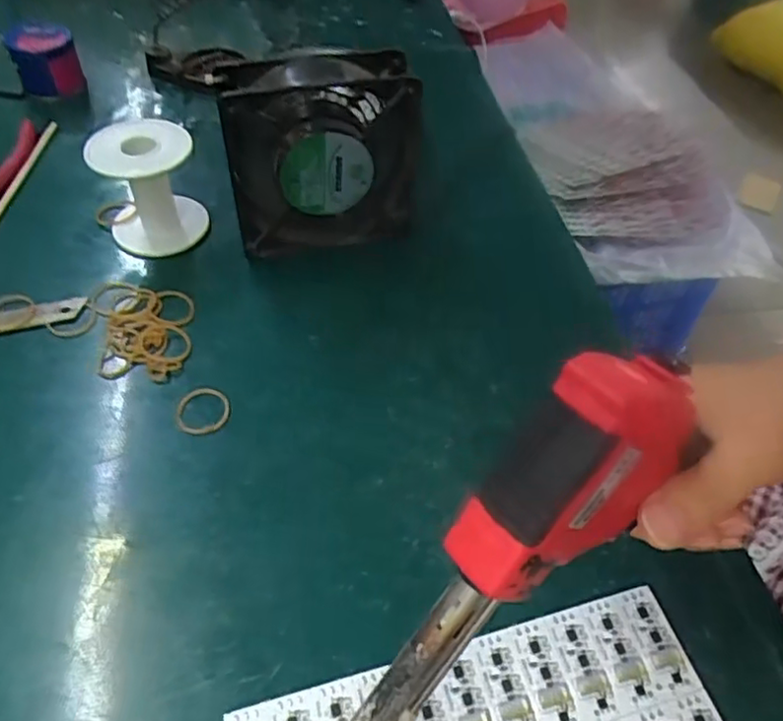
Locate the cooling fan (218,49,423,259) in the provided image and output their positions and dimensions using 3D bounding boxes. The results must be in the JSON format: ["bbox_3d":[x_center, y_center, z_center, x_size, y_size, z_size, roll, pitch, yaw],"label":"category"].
[{"bbox_3d":[-0.043,-0.125,0.424,0.119,0.133,0.046,-7,50,-9],"label":"cooling fan"}]

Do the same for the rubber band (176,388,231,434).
[{"bbox_3d":[-0.106,0.028,0.369,0.030,0.004,0.031,3,49,0],"label":"rubber band"}]

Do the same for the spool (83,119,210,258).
[{"bbox_3d":[-0.162,-0.116,0.442,0.066,0.074,0.059,-16,52,-16],"label":"spool"}]

